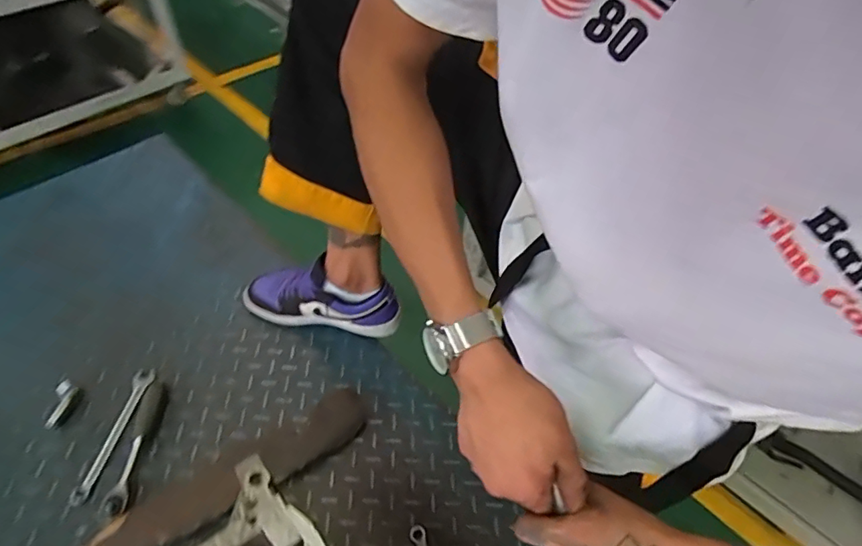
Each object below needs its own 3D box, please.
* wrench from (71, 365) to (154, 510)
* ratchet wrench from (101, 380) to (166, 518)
[{"bbox_3d":[-0.441,0.220,0.707,0.028,0.004,0.194,7,49,1],"label":"wrench"},{"bbox_3d":[-0.404,0.231,0.691,0.033,0.024,0.191,-1,49,-6],"label":"ratchet wrench"}]

